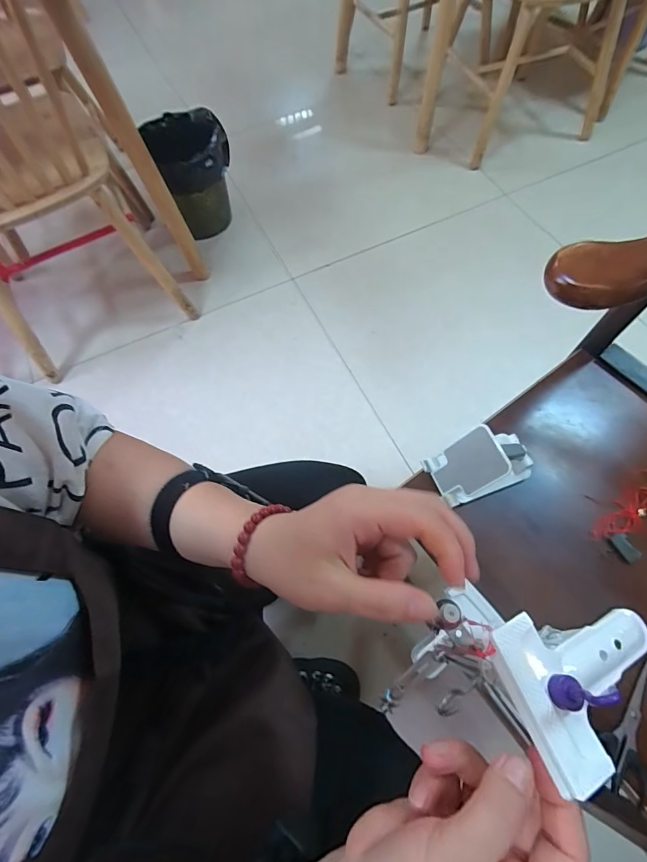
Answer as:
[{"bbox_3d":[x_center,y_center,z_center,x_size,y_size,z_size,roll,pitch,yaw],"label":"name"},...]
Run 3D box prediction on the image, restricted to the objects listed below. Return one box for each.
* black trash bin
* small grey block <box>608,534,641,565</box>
[{"bbox_3d":[-0.380,-0.771,1.241,0.209,0.274,0.241,-26,67,-8],"label":"black trash bin"},{"bbox_3d":[0.352,0.136,0.464,0.019,0.004,0.032,-30,68,-10],"label":"small grey block"}]

